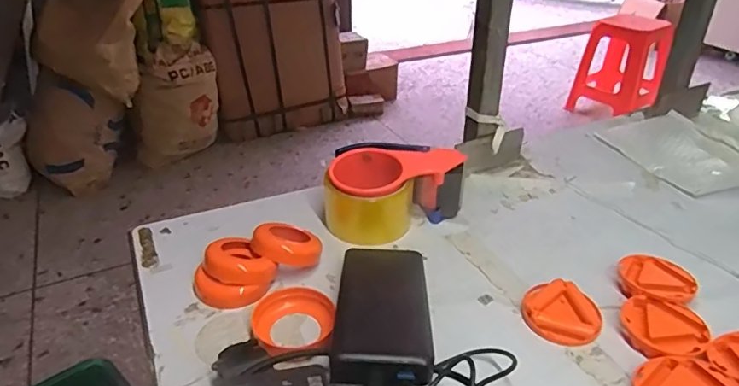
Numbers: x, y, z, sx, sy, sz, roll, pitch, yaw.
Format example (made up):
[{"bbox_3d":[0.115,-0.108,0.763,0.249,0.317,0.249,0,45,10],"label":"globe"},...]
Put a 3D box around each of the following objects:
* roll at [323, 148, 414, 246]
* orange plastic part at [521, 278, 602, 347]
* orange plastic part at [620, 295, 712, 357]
[{"bbox_3d":[-0.001,0.005,0.551,0.091,0.070,0.080,3,32,5],"label":"roll"},{"bbox_3d":[0.163,0.103,0.443,0.060,0.014,0.062,0,32,0],"label":"orange plastic part"},{"bbox_3d":[0.242,0.111,0.428,0.060,0.013,0.062,-18,36,-27],"label":"orange plastic part"}]

